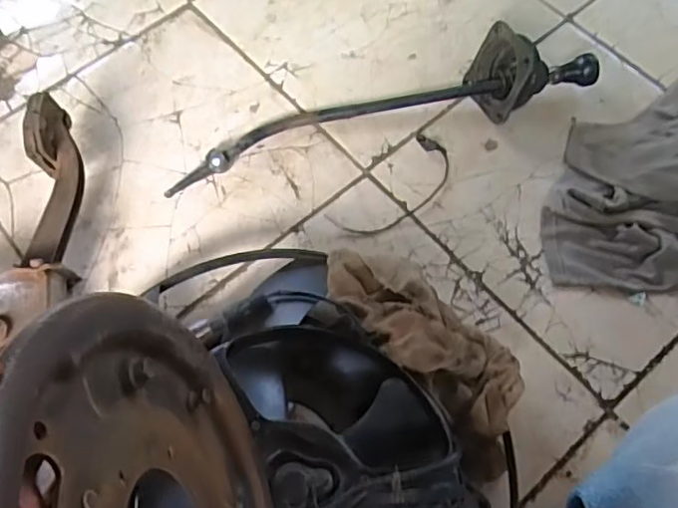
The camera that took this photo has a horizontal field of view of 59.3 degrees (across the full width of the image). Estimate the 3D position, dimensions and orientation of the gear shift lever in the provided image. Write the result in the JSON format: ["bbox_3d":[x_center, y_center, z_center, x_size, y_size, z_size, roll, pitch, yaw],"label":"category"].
[{"bbox_3d":[0.058,-0.194,0.771,0.581,0.101,0.110,-15,71,-5],"label":"gear shift lever"}]

